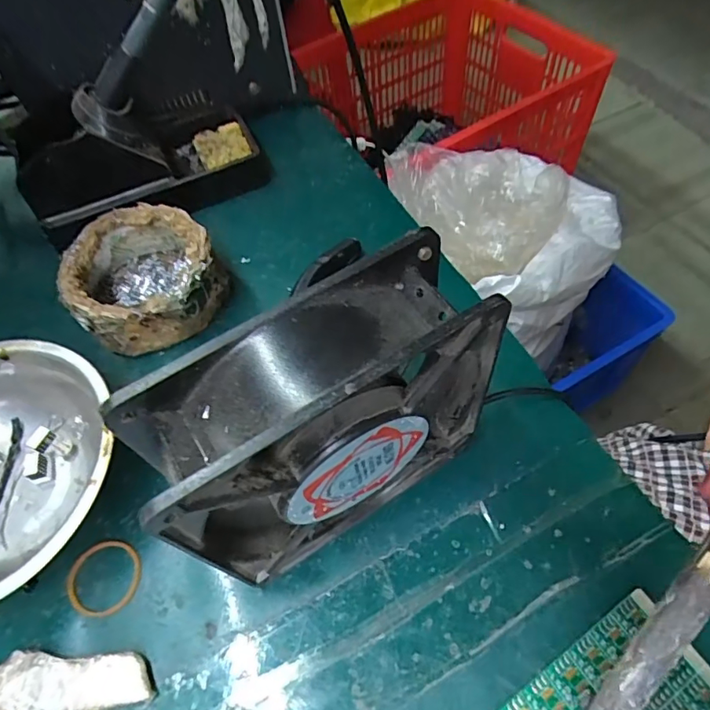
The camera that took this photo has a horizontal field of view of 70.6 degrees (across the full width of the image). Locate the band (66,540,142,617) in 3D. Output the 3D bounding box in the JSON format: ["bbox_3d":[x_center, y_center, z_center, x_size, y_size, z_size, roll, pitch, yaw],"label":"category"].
[{"bbox_3d":[-0.115,0.101,0.228,0.034,0.004,0.031,9,59,10],"label":"band"}]

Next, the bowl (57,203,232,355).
[{"bbox_3d":[-0.124,-0.044,0.296,0.080,0.039,0.081,-2,58,3],"label":"bowl"}]

